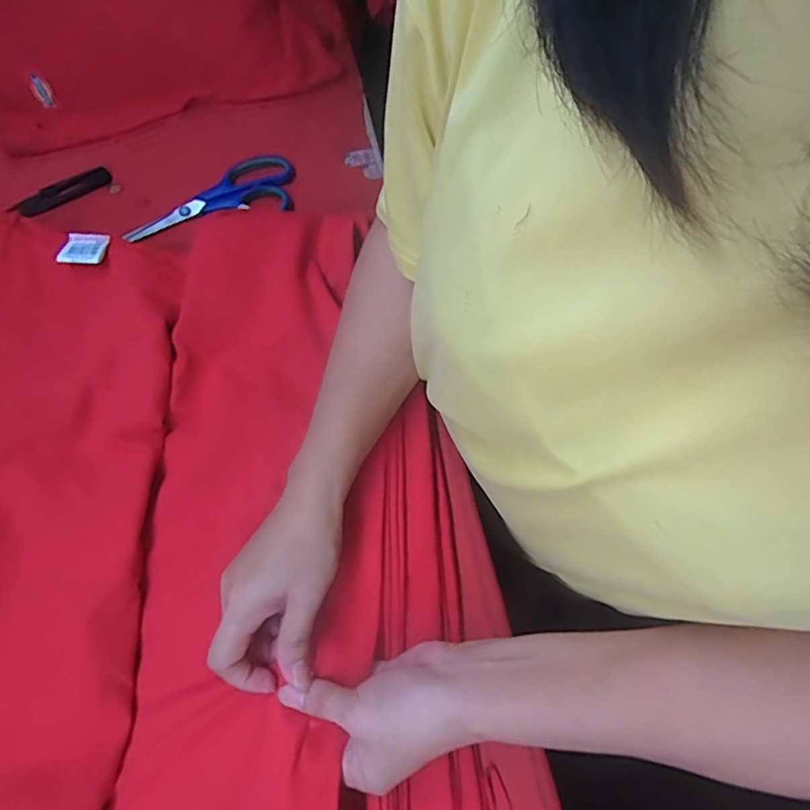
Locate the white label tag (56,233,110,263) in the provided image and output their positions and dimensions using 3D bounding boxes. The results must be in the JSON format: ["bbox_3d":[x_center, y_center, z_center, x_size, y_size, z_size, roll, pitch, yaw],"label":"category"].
[{"bbox_3d":[-0.262,-0.128,0.439,0.033,0.010,0.030,1,70,4],"label":"white label tag"}]

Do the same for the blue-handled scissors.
[{"bbox_3d":[-0.189,-0.202,0.520,0.165,0.013,0.068,-16,69,-2],"label":"blue-handled scissors"}]

